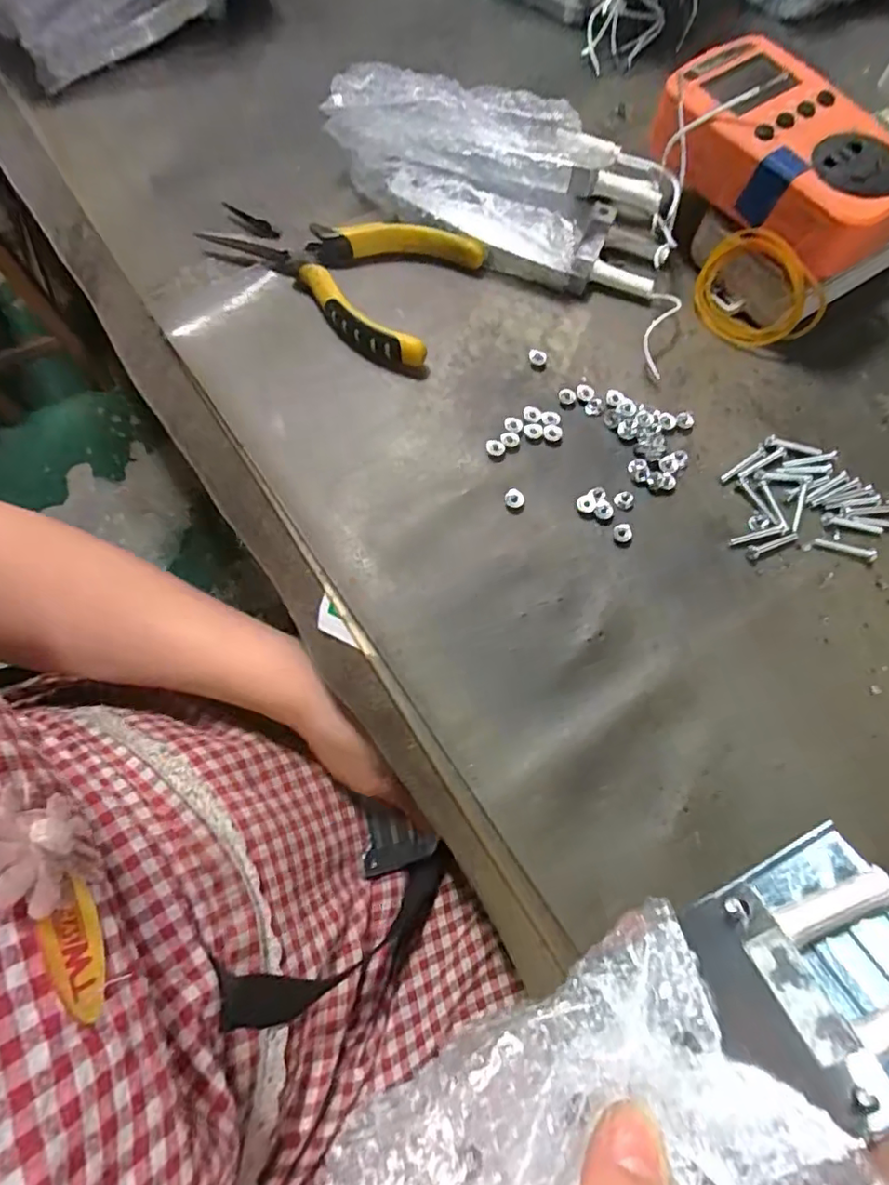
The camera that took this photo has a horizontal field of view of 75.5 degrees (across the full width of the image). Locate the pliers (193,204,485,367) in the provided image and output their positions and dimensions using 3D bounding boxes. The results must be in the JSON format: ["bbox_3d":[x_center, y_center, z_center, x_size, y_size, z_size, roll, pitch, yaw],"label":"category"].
[{"bbox_3d":[-0.063,-0.180,0.317,0.145,0.017,0.085,20,74,7],"label":"pliers"}]

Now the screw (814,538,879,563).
[{"bbox_3d":[0.191,-0.021,0.272,0.028,0.004,0.006,19,74,7],"label":"screw"}]

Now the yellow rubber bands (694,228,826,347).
[{"bbox_3d":[0.162,-0.156,0.299,0.063,0.048,0.018,39,48,14],"label":"yellow rubber bands"}]

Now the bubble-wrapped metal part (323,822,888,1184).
[{"bbox_3d":[0.070,0.124,0.148,0.213,0.048,0.060,-24,74,-4],"label":"bubble-wrapped metal part"}]

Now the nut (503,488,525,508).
[{"bbox_3d":[0.034,-0.046,0.279,0.009,0.005,0.009,0,72,0],"label":"nut"}]

